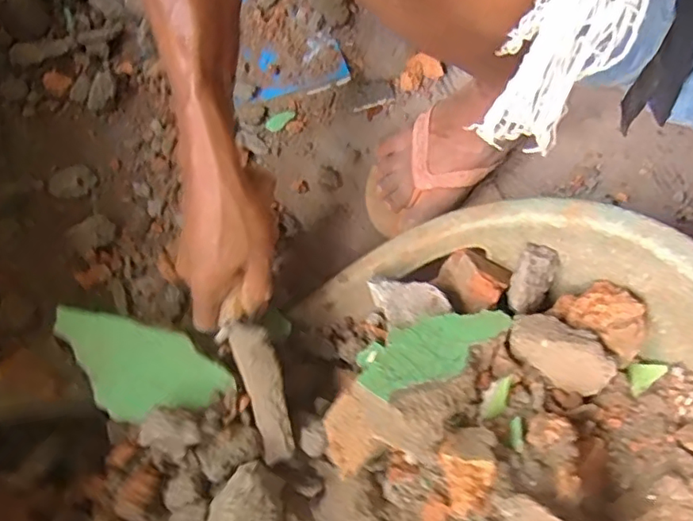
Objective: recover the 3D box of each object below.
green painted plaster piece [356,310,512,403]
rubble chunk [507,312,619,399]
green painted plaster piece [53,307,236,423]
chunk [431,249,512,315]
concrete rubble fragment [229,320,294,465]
[{"bbox_3d":[0.066,0.063,0.422,0.133,0.007,0.044,-19,68,-30],"label":"green painted plaster piece"},{"bbox_3d":[0.163,0.067,0.435,0.079,0.026,0.040,33,74,13],"label":"rubble chunk"},{"bbox_3d":[-0.160,0.084,0.440,0.134,0.028,0.070,13,70,7],"label":"green painted plaster piece"},{"bbox_3d":[0.104,0.016,0.481,0.053,0.032,0.050,-1,69,2],"label":"chunk"},{"bbox_3d":[-0.061,0.096,0.431,0.030,0.037,0.103,-16,87,-4],"label":"concrete rubble fragment"}]

